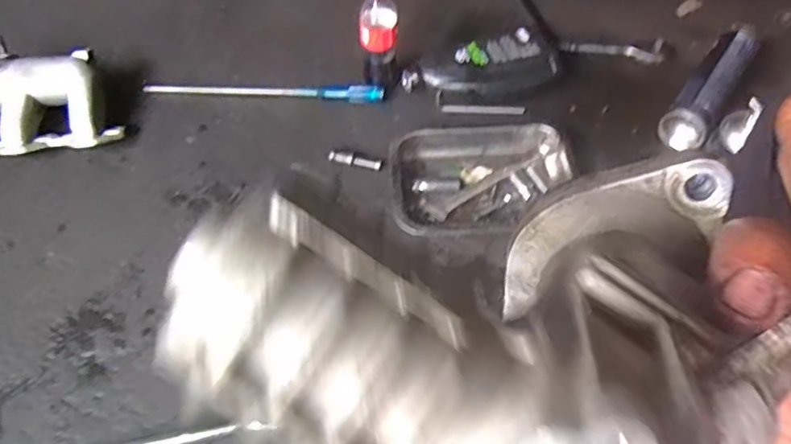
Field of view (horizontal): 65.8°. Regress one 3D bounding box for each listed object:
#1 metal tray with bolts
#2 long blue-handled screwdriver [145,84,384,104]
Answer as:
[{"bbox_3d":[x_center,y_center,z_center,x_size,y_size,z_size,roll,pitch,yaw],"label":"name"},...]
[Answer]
[{"bbox_3d":[0.121,-0.057,0.859,0.255,0.041,0.175,-5,57,-1],"label":"metal tray with bolts"},{"bbox_3d":[-0.217,-0.213,0.991,0.395,0.023,0.030,4,58,5],"label":"long blue-handled screwdriver"}]

